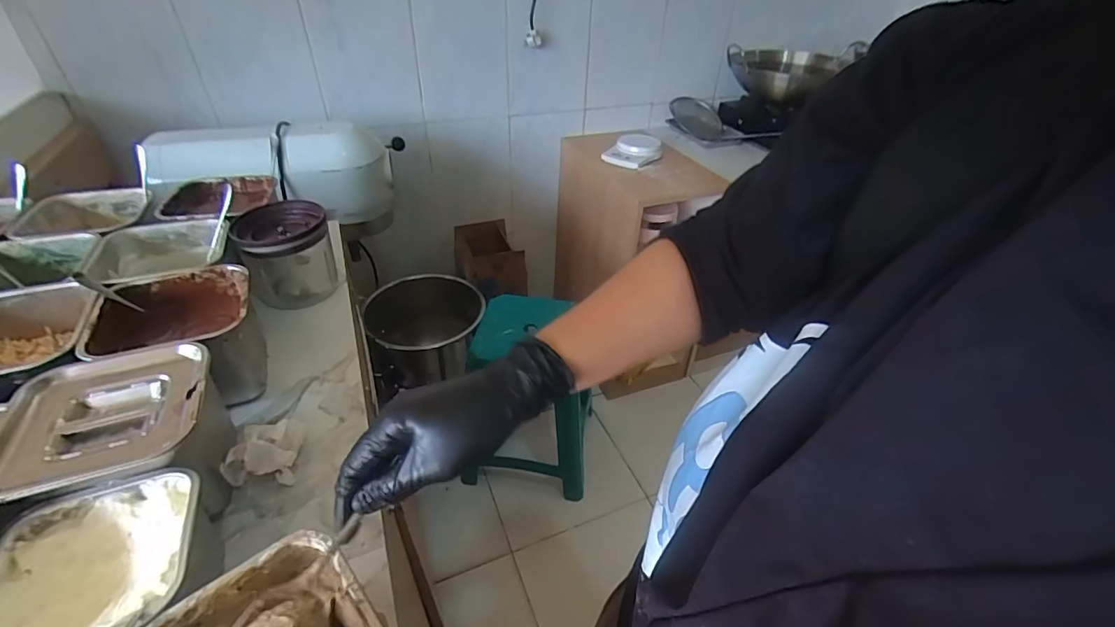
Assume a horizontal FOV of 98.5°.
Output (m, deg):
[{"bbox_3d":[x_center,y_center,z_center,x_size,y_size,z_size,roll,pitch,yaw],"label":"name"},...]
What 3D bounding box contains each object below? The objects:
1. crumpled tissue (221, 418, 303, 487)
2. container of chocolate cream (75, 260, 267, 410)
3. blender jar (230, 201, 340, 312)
[{"bbox_3d":[-0.277,0.128,0.460,0.055,0.051,0.063,2,38,0],"label":"crumpled tissue"},{"bbox_3d":[-0.396,0.031,0.518,0.136,0.100,0.137,-13,40,-19],"label":"container of chocolate cream"},{"bbox_3d":[-0.368,-0.076,0.668,0.106,0.119,0.093,-15,41,-21],"label":"blender jar"}]

